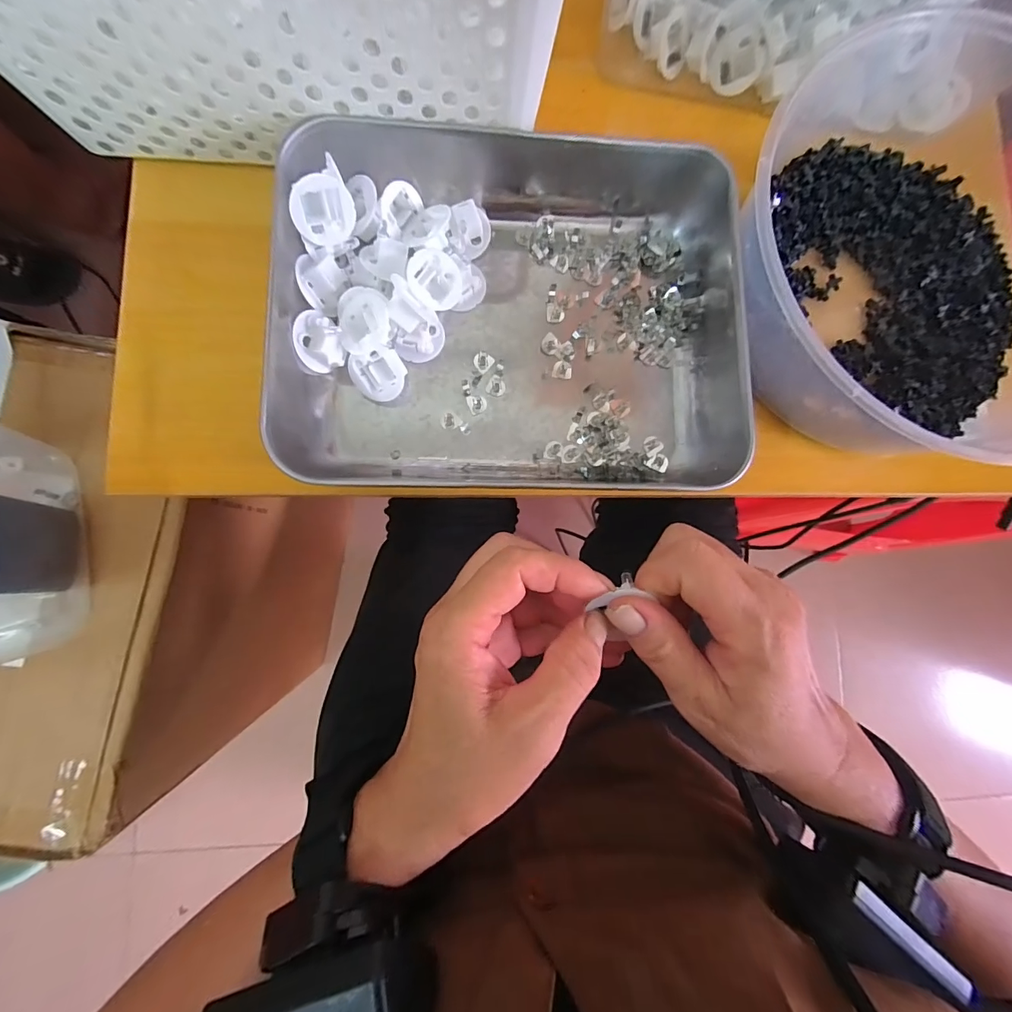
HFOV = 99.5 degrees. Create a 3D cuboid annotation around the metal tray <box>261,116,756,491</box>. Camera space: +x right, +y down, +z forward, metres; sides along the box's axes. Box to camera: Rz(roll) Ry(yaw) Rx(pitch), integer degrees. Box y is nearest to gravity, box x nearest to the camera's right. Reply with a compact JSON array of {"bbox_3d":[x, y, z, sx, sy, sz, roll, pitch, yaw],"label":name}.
[{"bbox_3d":[0.004,-0.120,0.251,0.249,0.051,0.210,0,84,-5],"label":"metal tray"}]

